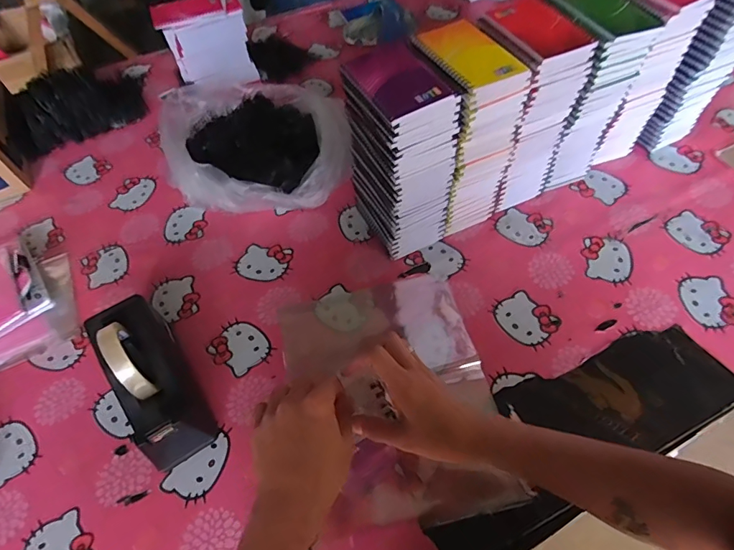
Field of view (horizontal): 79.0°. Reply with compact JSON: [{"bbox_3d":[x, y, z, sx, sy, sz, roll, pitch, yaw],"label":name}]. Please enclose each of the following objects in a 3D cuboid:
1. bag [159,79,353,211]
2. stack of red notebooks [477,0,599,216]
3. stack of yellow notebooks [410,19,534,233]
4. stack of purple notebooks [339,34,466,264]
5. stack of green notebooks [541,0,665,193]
[{"bbox_3d":[-0.197,-0.248,0.800,0.290,0.099,0.312,-9,56,-2],"label":"bag"},{"bbox_3d":[0.223,-0.234,0.663,0.102,0.261,0.134,-18,57,-8],"label":"stack of red notebooks"},{"bbox_3d":[0.138,-0.191,0.636,0.101,0.266,0.122,-25,58,-12],"label":"stack of yellow notebooks"},{"bbox_3d":[0.046,-0.156,0.619,0.097,0.264,0.130,-27,59,-13],"label":"stack of purple notebooks"},{"bbox_3d":[0.315,-0.267,0.675,0.110,0.264,0.127,-13,57,-5],"label":"stack of green notebooks"}]

